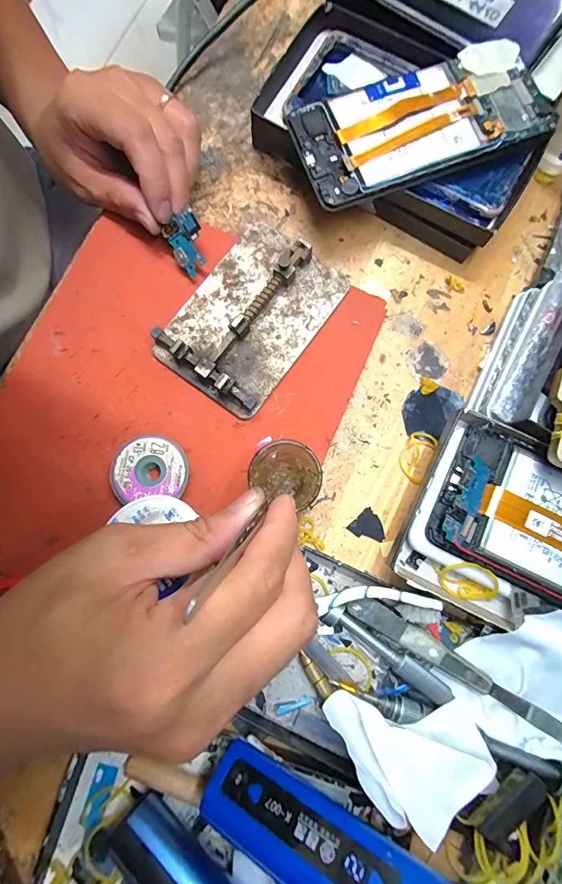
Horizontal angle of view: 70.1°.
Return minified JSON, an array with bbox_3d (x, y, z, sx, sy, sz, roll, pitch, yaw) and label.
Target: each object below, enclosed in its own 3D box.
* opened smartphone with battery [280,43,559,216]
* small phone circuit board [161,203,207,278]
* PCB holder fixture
[{"bbox_3d":[0.083,-0.195,0.245,0.146,0.014,0.071,-22,81,-4],"label":"opened smartphone with battery"},{"bbox_3d":[-0.059,-0.127,0.257,0.024,0.004,0.034,-26,100,12],"label":"small phone circuit board"},{"bbox_3d":[-0.019,-0.081,0.256,0.079,0.018,0.114,36,82,5],"label":"PCB holder fixture"}]

